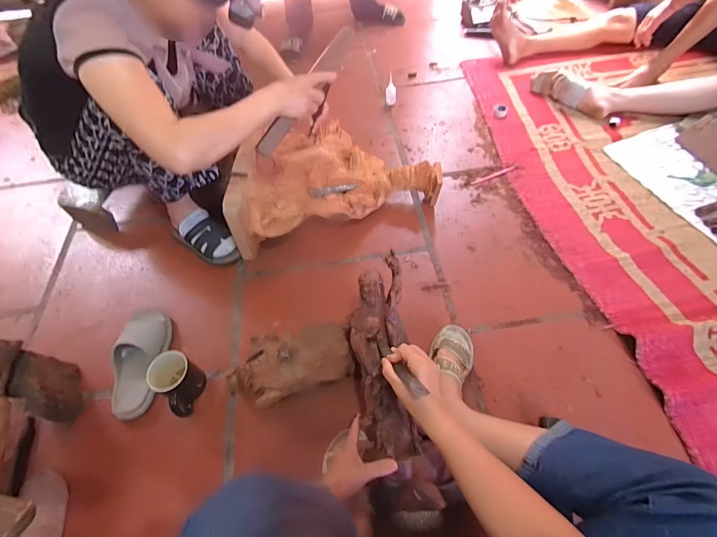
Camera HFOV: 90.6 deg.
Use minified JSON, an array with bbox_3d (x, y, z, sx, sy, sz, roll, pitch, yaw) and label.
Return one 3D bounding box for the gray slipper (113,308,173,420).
[{"bbox_3d":[-0.487,0.207,0.802,0.097,0.081,0.250,-6,57,1],"label":"gray slipper"}]

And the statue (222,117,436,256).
[{"bbox_3d":[-0.071,-0.265,0.951,0.553,0.190,0.302,-14,58,-4],"label":"statue"}]

